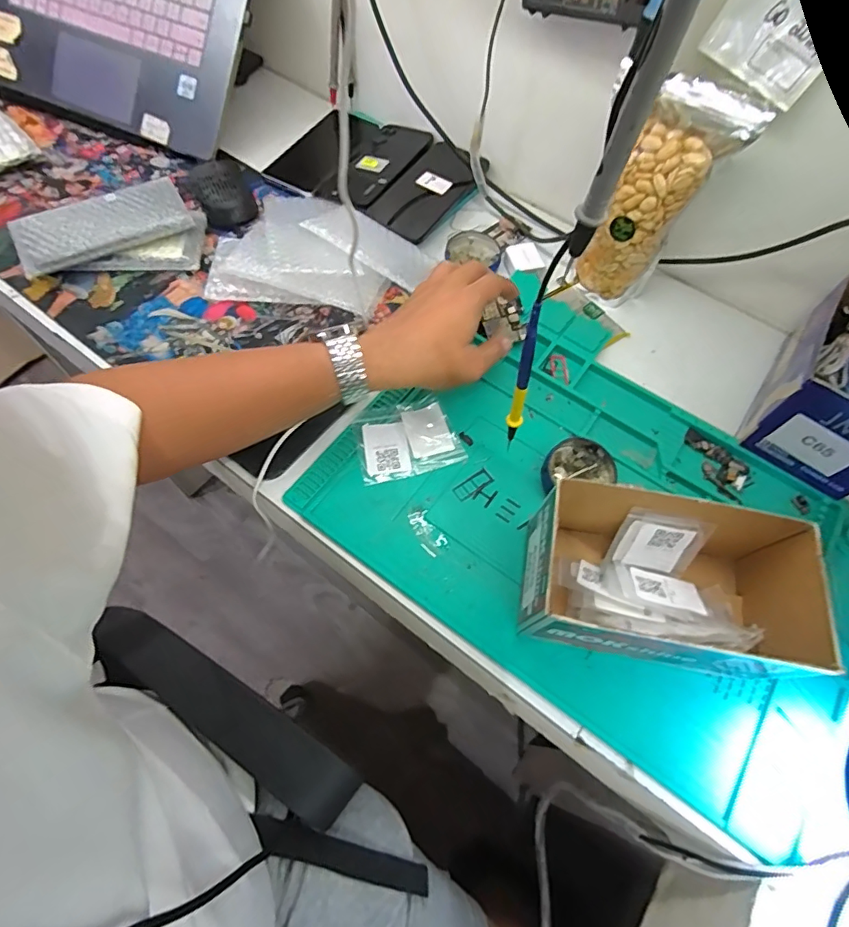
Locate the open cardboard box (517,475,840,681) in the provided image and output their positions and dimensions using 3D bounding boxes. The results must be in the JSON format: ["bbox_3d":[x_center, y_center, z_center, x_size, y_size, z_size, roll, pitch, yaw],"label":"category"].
[{"bbox_3d":[0.171,0.087,0.371,0.182,0.089,0.101,9,63,2],"label":"open cardboard box"}]

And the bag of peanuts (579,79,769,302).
[{"bbox_3d":[0.217,-0.239,0.477,0.085,0.184,0.055,37,67,15],"label":"bag of peanuts"}]

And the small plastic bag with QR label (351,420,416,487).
[{"bbox_3d":[-0.036,-0.012,0.455,0.047,0.006,0.059,-12,64,-9],"label":"small plastic bag with QR label"}]

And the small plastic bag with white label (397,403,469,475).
[{"bbox_3d":[0.006,-0.027,0.467,0.047,0.004,0.067,-14,65,-10],"label":"small plastic bag with white label"}]

